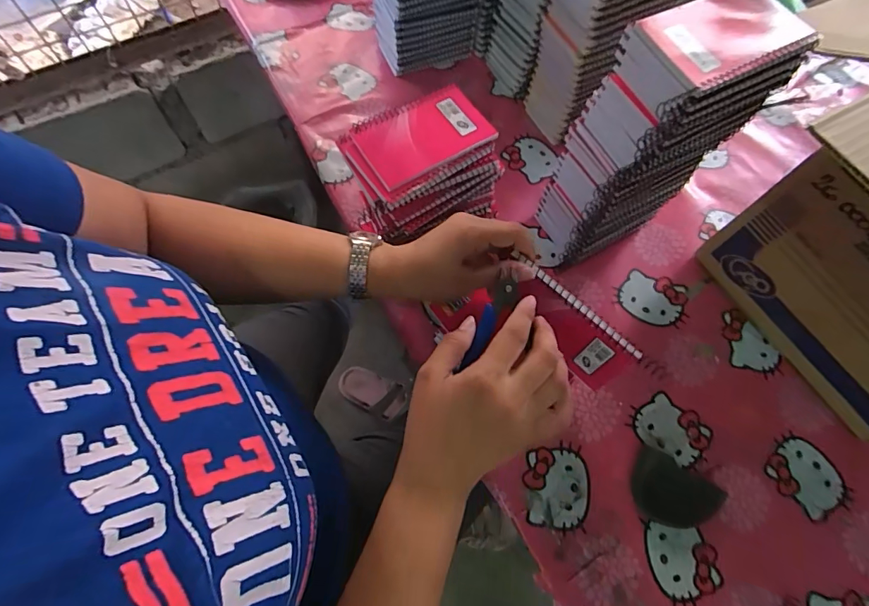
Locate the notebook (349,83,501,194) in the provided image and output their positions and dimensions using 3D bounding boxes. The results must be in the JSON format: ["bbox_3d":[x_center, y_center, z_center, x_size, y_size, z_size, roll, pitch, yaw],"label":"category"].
[{"bbox_3d":[-0.011,-0.173,0.463,0.131,0.008,0.084,-30,72,-14],"label":"notebook"}]

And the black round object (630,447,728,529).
[{"bbox_3d":[0.253,0.198,0.479,0.082,0.034,0.071,20,68,5],"label":"black round object"}]

